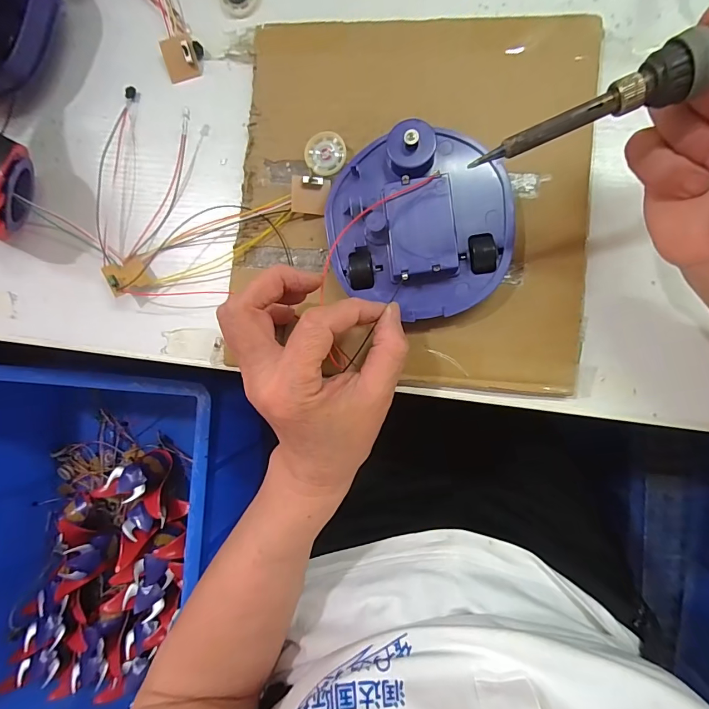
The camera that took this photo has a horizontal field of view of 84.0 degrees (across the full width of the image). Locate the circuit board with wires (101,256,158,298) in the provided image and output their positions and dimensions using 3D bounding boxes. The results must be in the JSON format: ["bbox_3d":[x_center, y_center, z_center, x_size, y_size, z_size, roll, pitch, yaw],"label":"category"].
[{"bbox_3d":[-0.153,-0.054,0.267,0.028,0.004,0.023,-30,80,-25],"label":"circuit board with wires"}]

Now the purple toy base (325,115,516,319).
[{"bbox_3d":[0.037,-0.074,0.232,0.103,0.027,0.103,0,89,6],"label":"purple toy base"}]

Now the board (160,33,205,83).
[{"bbox_3d":[-0.116,-0.203,0.267,0.027,0.012,0.026,-11,87,6],"label":"board"}]

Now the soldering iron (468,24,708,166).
[{"bbox_3d":[0.150,-0.116,0.138,0.212,0.014,0.017,-20,87,14],"label":"soldering iron"}]

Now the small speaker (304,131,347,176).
[{"bbox_3d":[-0.018,-0.126,0.250,0.025,0.009,0.027,-8,88,6],"label":"small speaker"}]

